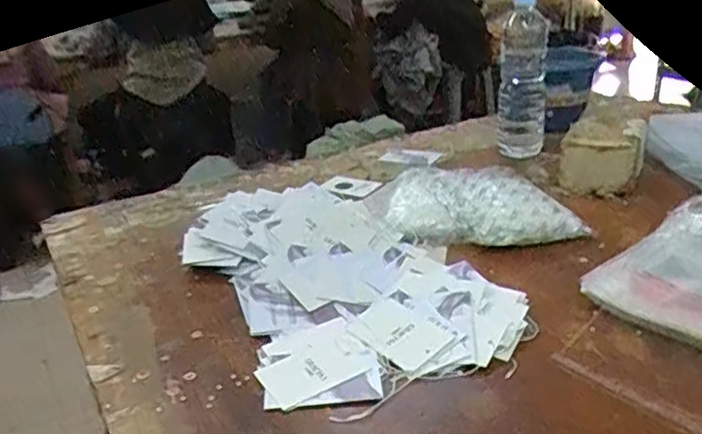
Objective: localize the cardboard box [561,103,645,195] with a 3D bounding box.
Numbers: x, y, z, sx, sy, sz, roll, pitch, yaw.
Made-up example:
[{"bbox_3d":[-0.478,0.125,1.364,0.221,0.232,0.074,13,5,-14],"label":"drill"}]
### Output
[{"bbox_3d":[0.385,-0.103,0.963,0.107,0.092,0.180,6,25,24],"label":"cardboard box"}]

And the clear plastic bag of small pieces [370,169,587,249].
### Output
[{"bbox_3d":[0.150,-0.015,0.843,0.293,0.054,0.153,5,25,21],"label":"clear plastic bag of small pieces"}]

